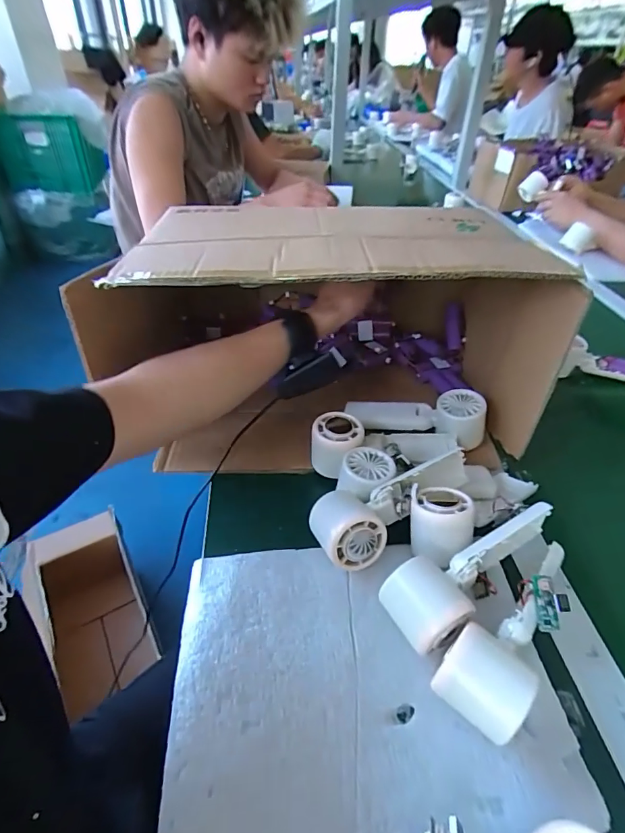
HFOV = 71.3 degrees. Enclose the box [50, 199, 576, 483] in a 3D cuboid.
[{"bbox_3d":[-0.002,-0.108,0.519,0.437,0.240,0.257,-2,41,-5],"label":"box"}]

